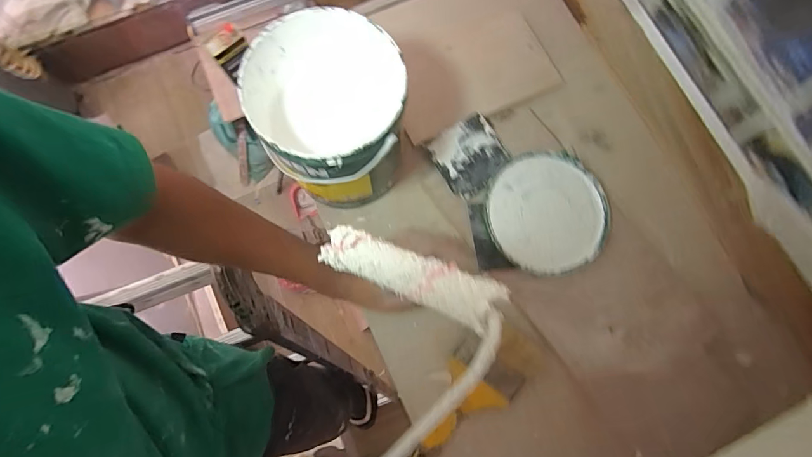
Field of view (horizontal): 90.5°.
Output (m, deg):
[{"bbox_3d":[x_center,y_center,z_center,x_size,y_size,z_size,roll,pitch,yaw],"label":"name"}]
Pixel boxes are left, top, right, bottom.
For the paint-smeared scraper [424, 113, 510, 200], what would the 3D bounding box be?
[{"bbox_3d":[0.095,-0.106,0.591,0.100,0.008,0.106,-30,79,-7],"label":"paint-smeared scraper"}]

